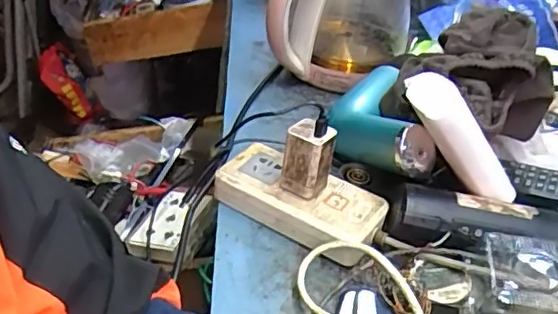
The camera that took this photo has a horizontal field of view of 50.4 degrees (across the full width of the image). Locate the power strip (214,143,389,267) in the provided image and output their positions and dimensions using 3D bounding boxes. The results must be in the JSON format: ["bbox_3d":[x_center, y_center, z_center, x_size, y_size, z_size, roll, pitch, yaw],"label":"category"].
[{"bbox_3d":[0.018,0.041,0.525,0.151,0.034,0.070,24,38,21],"label":"power strip"}]

